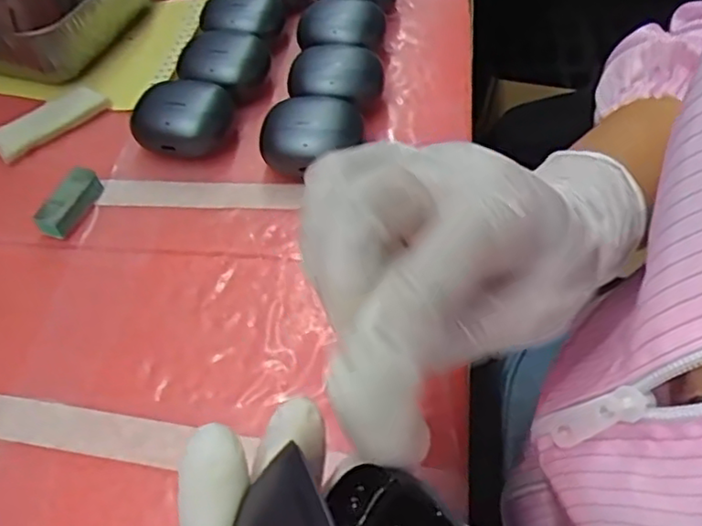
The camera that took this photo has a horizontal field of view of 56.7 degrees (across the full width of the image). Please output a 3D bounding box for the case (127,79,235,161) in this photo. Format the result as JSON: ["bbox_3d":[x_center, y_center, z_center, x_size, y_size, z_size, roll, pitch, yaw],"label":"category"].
[{"bbox_3d":[-0.095,-0.081,0.373,0.057,0.032,0.042,-20,54,-10],"label":"case"}]

